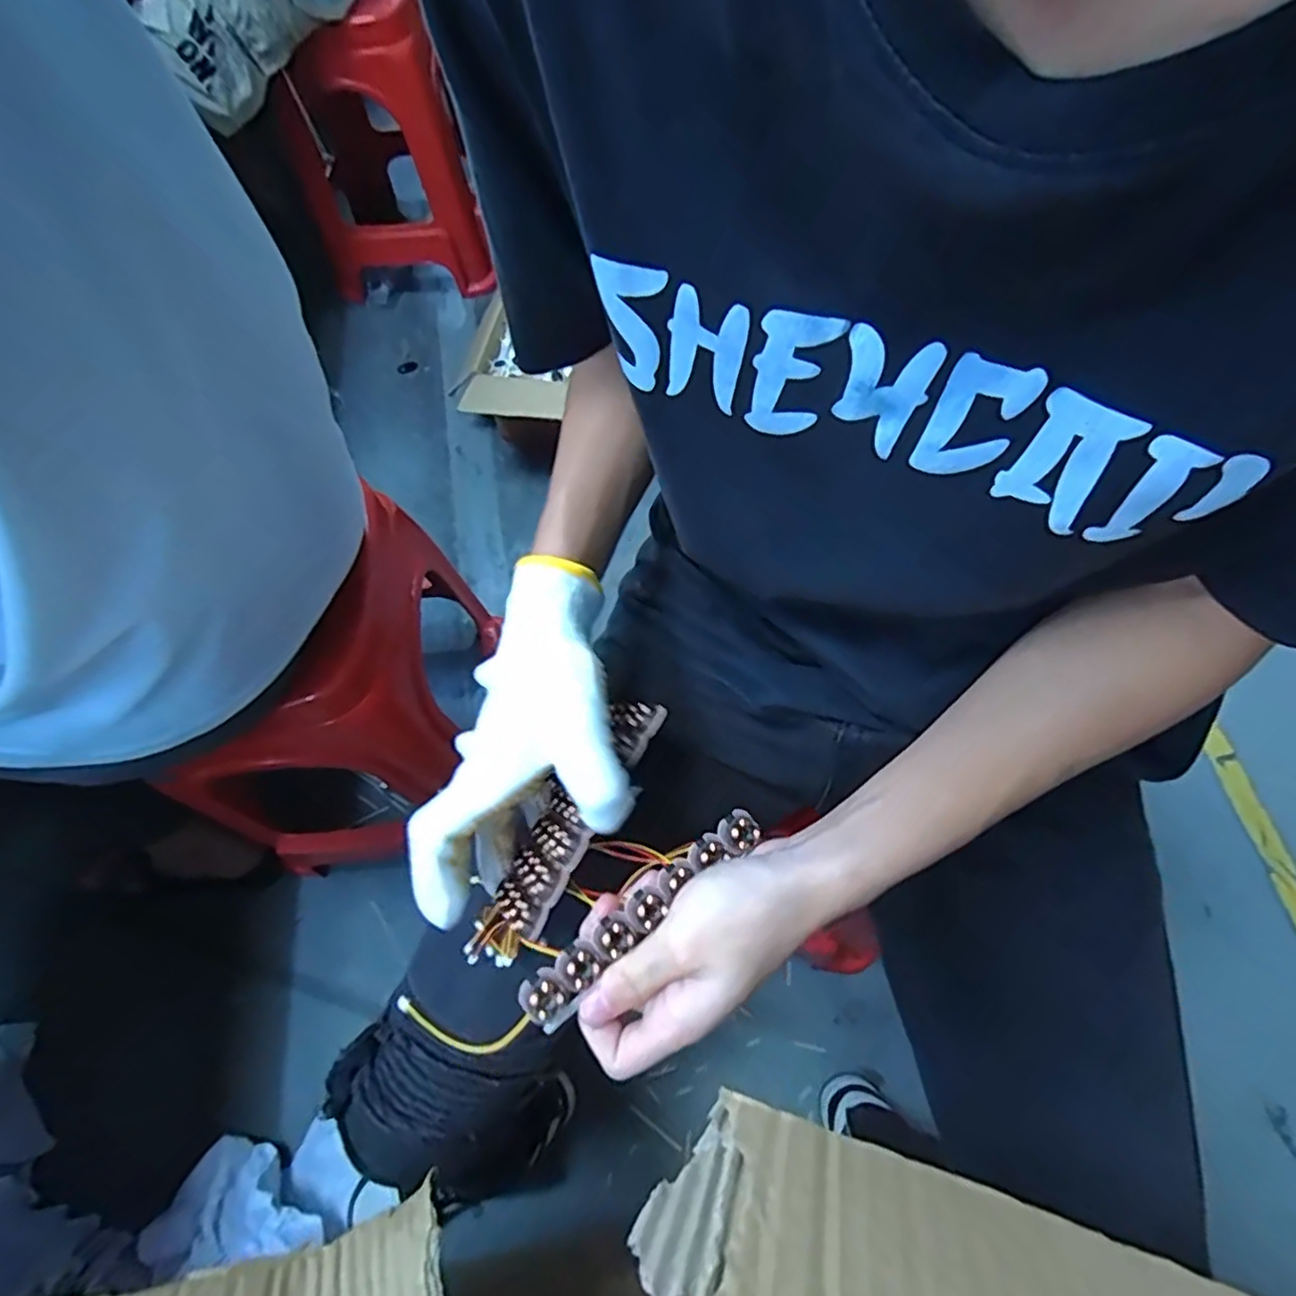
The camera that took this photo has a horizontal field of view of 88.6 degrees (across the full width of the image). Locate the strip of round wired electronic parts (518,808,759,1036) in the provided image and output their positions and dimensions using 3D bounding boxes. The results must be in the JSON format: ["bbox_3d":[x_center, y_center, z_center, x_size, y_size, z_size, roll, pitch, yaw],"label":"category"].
[{"bbox_3d":[-0.001,0.121,0.307,0.131,0.011,0.021,-36,68,-19],"label":"strip of round wired electronic parts"}]

